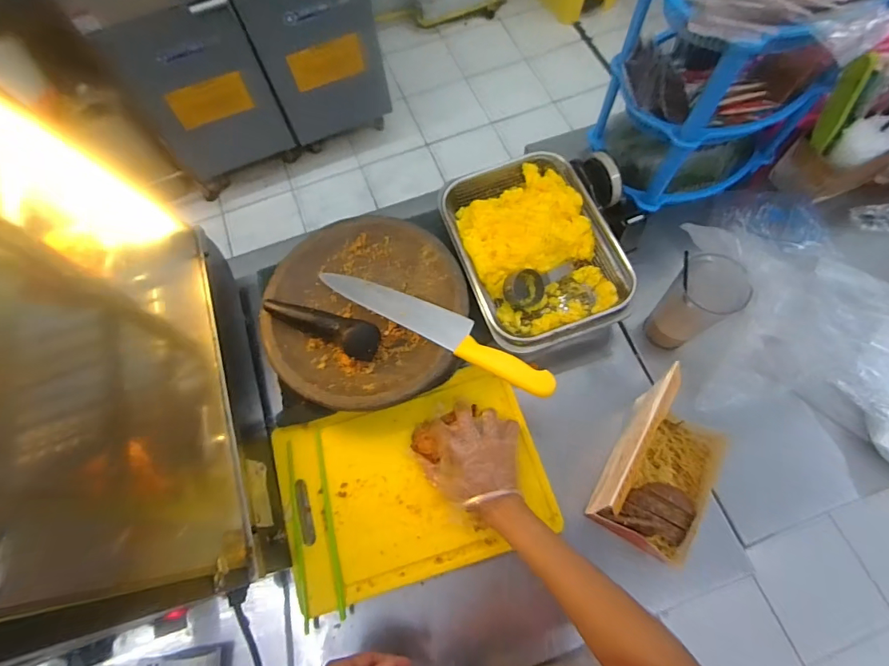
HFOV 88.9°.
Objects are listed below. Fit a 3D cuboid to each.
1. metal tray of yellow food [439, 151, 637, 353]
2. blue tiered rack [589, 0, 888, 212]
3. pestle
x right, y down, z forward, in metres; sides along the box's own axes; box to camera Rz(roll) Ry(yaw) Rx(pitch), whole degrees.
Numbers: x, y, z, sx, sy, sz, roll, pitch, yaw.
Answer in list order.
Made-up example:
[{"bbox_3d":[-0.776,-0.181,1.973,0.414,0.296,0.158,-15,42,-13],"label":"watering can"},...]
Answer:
[{"bbox_3d":[0.130,-0.125,0.690,0.216,0.063,0.303,-18,69,-4],"label":"metal tray of yellow food"},{"bbox_3d":[0.385,-0.342,0.621,0.294,0.309,0.227,-31,70,-9],"label":"blue tiered rack"},{"bbox_3d":[-0.169,-0.013,0.635,0.162,0.041,0.049,23,71,11],"label":"pestle"}]

